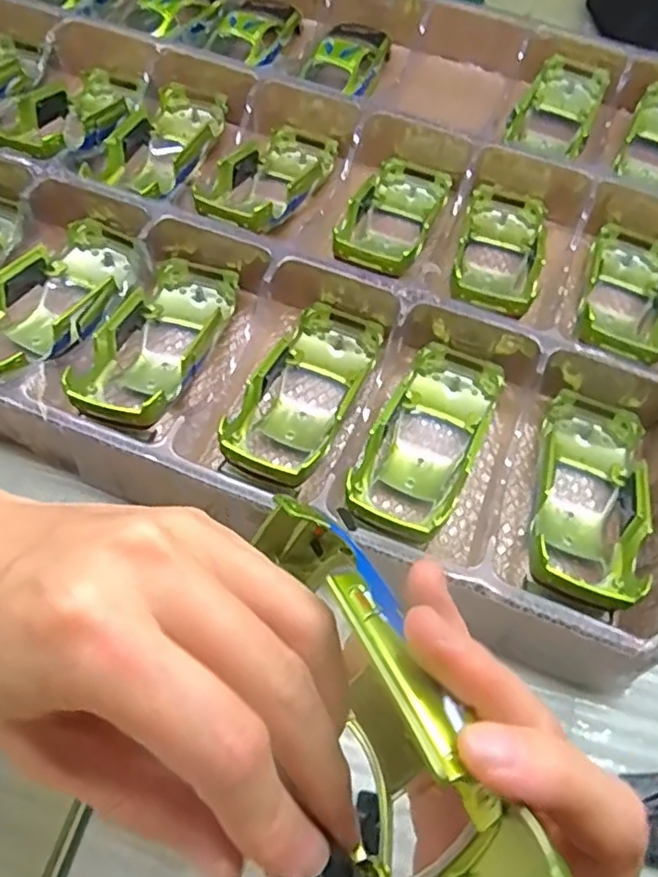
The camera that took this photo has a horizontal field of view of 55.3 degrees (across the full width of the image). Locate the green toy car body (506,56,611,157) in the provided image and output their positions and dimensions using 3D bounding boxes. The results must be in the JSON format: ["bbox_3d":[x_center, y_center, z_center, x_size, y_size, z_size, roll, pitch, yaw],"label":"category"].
[{"bbox_3d":[0.179,-0.258,0.492,0.055,0.029,0.099,23,63,9],"label":"green toy car body"}]

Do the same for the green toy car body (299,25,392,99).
[{"bbox_3d":[0.016,-0.300,0.494,0.047,0.025,0.088,21,63,8],"label":"green toy car body"}]

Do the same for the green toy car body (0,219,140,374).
[{"bbox_3d":[-0.161,-0.082,0.371,0.060,0.043,0.129,25,63,10],"label":"green toy car body"}]

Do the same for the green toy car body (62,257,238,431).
[{"bbox_3d":[-0.096,-0.054,0.363,0.058,0.036,0.138,13,45,3],"label":"green toy car body"}]

